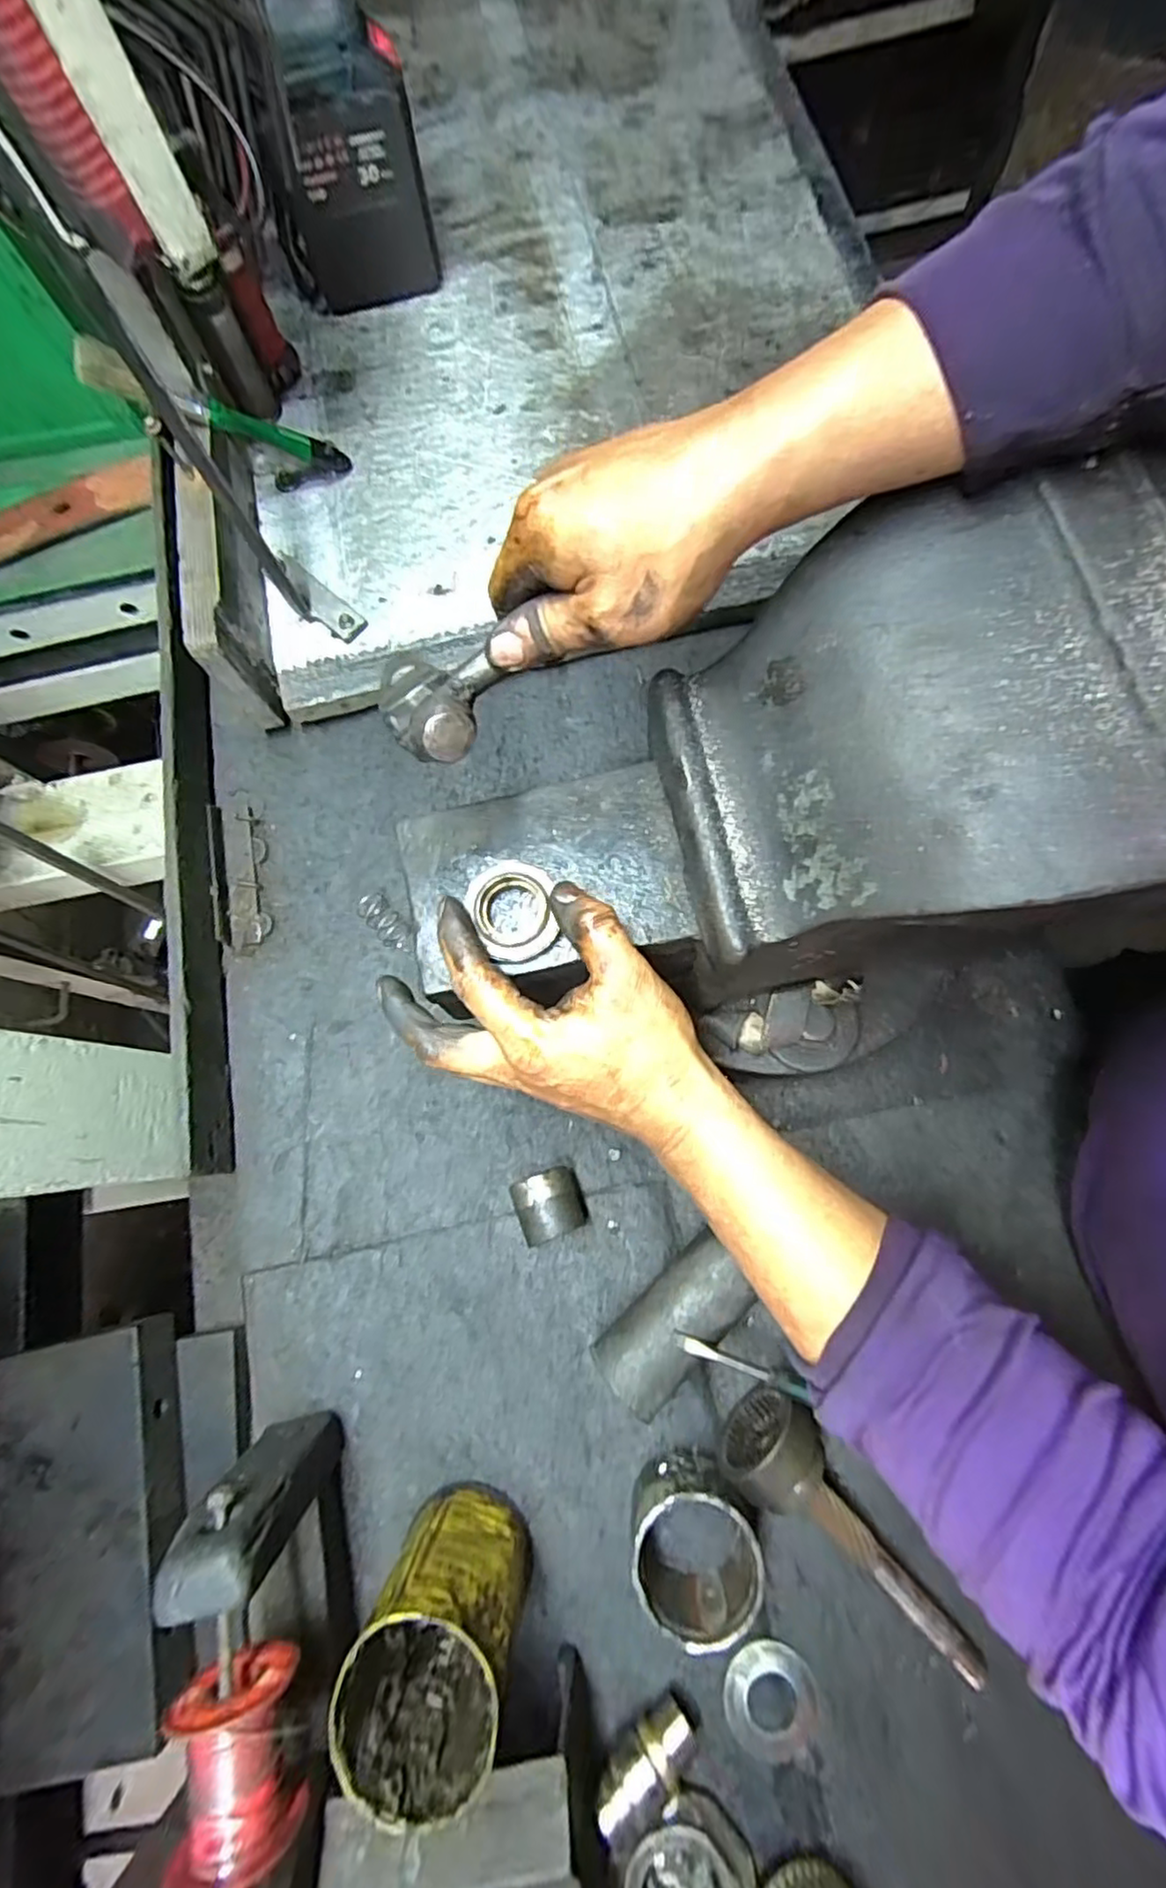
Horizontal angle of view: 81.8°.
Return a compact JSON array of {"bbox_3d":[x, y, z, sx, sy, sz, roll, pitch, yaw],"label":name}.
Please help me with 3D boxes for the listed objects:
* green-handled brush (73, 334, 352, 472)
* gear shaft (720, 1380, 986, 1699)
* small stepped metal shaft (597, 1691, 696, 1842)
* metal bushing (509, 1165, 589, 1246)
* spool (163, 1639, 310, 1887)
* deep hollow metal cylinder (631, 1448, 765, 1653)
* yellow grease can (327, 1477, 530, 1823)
[{"bbox_3d":[-0.272,-0.405,0.517,0.187,0.027,0.016,-6,73,-40],"label":"green-handled brush"},{"bbox_3d":[0.154,0.335,0.369,0.057,0.051,0.171,-41,79,-6],"label":"gear shaft"},{"bbox_3d":[0.033,0.428,0.350,0.061,0.026,0.025,-28,77,-29],"label":"small stepped metal shaft"},{"bbox_3d":[-0.022,0.167,0.434,0.041,0.043,0.044,-22,77,-2],"label":"metal bushing"},{"bbox_3d":[-0.152,0.355,0.290,0.051,0.047,0.060,-13,74,1],"label":"spool"},{"bbox_3d":[0.060,0.328,0.369,0.065,0.055,0.071,-2,77,1],"label":"deep hollow metal cylinder"},{"bbox_3d":[-0.070,0.348,0.344,0.070,0.113,0.070,0,77,1],"label":"yellow grease can"}]

